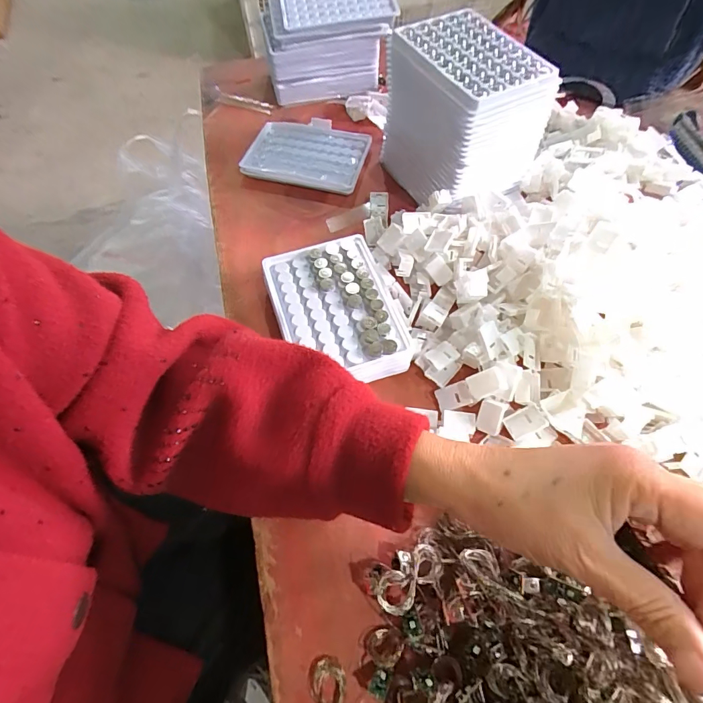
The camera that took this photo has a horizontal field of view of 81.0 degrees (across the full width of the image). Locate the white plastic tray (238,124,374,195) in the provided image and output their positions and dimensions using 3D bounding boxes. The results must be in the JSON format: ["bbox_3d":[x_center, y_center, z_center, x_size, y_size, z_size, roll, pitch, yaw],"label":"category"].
[{"bbox_3d":[-0.051,-0.226,0.472,0.133,0.013,0.092,11,62,6],"label":"white plastic tray"}]

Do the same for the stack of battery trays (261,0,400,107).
[{"bbox_3d":[-0.031,-0.375,0.497,0.151,0.091,0.099,-11,62,-6],"label":"stack of battery trays"}]

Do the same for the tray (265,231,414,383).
[{"bbox_3d":[-0.012,-0.036,0.347,0.097,0.019,0.131,-16,63,-9],"label":"tray"}]

